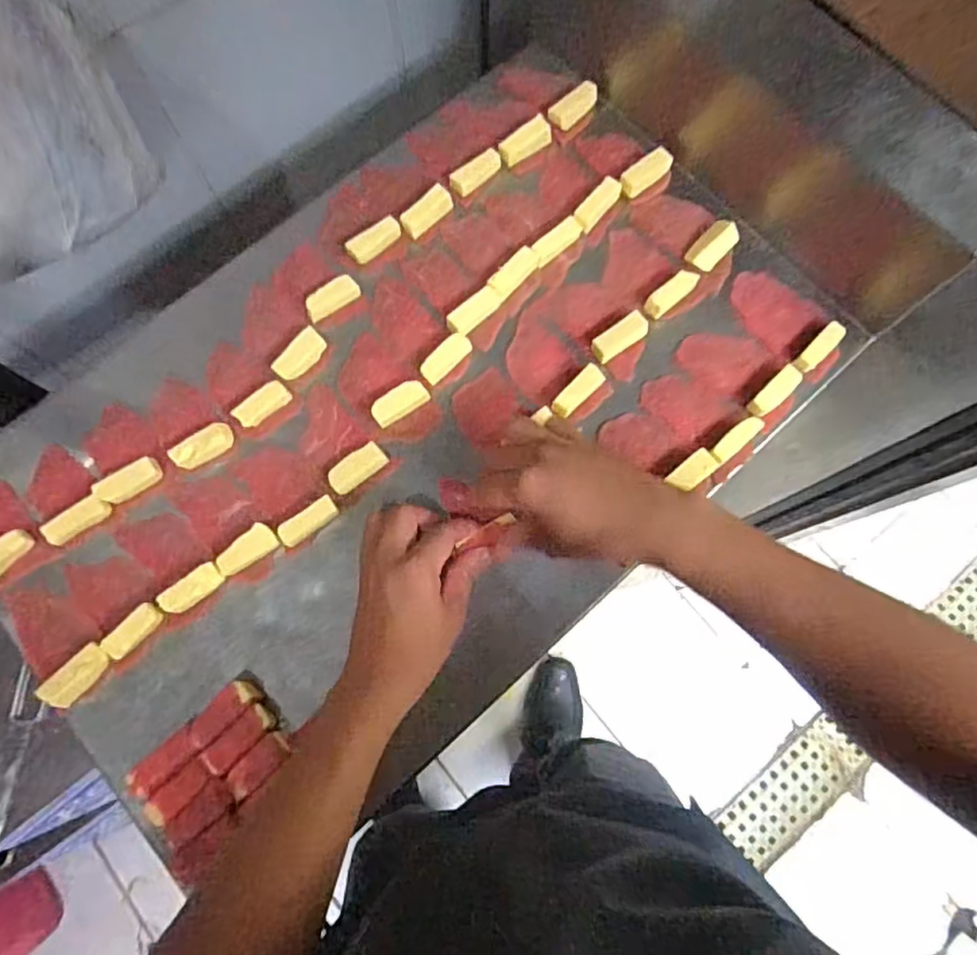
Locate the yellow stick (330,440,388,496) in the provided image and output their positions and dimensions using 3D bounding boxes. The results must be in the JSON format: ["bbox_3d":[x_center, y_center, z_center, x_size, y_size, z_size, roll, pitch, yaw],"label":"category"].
[{"bbox_3d":[-0.104,-0.007,0.505,0.048,0.013,0.021,-38,78,-9],"label":"yellow stick"}]

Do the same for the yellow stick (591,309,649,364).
[{"bbox_3d":[0.111,-0.118,0.527,0.052,0.011,0.020,-34,77,-9],"label":"yellow stick"}]

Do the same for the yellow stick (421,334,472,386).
[{"bbox_3d":[-0.035,-0.099,0.523,0.019,0.011,0.049,44,79,11],"label":"yellow stick"}]

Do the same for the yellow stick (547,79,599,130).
[{"bbox_3d":[0.079,-0.345,0.581,0.052,0.013,0.020,-40,78,-10],"label":"yellow stick"}]

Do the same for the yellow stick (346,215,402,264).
[{"bbox_3d":[-0.099,-0.206,0.549,0.049,0.016,0.018,-37,77,-9],"label":"yellow stick"}]

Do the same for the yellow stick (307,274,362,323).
[{"bbox_3d":[-0.133,-0.153,0.536,0.048,0.012,0.022,-37,78,-9],"label":"yellow stick"}]

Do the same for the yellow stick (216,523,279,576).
[{"bbox_3d":[-0.186,0.056,0.489,0.047,0.015,0.021,-34,77,-8],"label":"yellow stick"}]

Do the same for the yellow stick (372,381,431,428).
[{"bbox_3d":[-0.072,-0.061,0.514,0.047,0.011,0.022,-35,77,-9],"label":"yellow stick"}]

